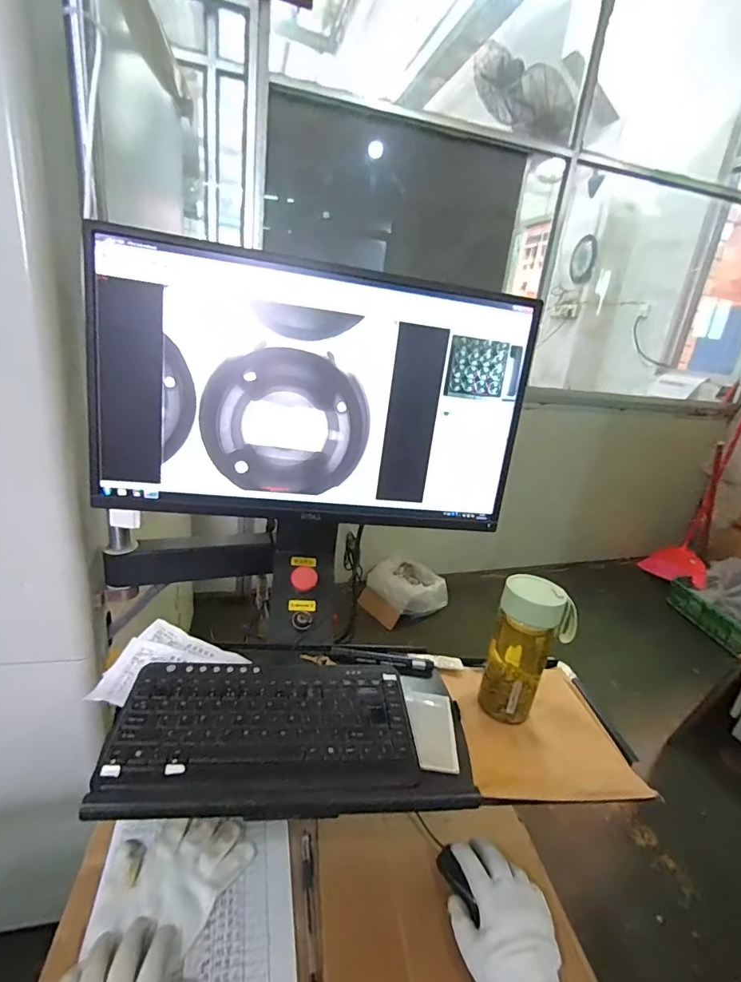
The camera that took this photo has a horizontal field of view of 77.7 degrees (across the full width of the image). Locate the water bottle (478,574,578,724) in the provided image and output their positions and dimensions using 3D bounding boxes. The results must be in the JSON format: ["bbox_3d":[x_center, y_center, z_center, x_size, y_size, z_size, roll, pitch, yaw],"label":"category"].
[{"bbox_3d":[0.196,0.198,0.585,0.088,0.172,0.067,-6,24,-32],"label":"water bottle"}]

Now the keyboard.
[{"bbox_3d":[-0.081,0.262,0.523,0.379,0.025,0.196,4,21,-10],"label":"keyboard"}]

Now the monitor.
[{"bbox_3d":[-0.064,-0.117,0.601,0.552,0.315,0.049,3,21,-11],"label":"monitor"}]

